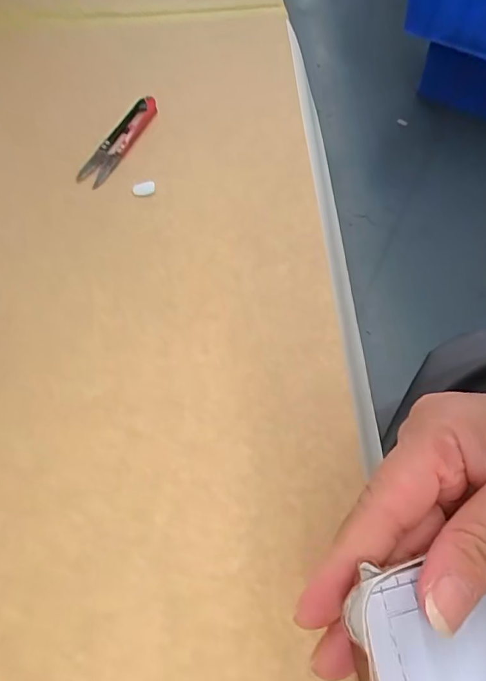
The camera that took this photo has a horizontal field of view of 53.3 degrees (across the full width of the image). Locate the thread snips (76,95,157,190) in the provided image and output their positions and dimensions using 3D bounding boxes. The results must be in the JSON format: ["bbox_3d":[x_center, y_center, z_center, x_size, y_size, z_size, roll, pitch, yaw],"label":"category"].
[{"bbox_3d":[-0.105,-0.173,0.413,0.027,0.006,0.107,19,63,11],"label":"thread snips"}]

